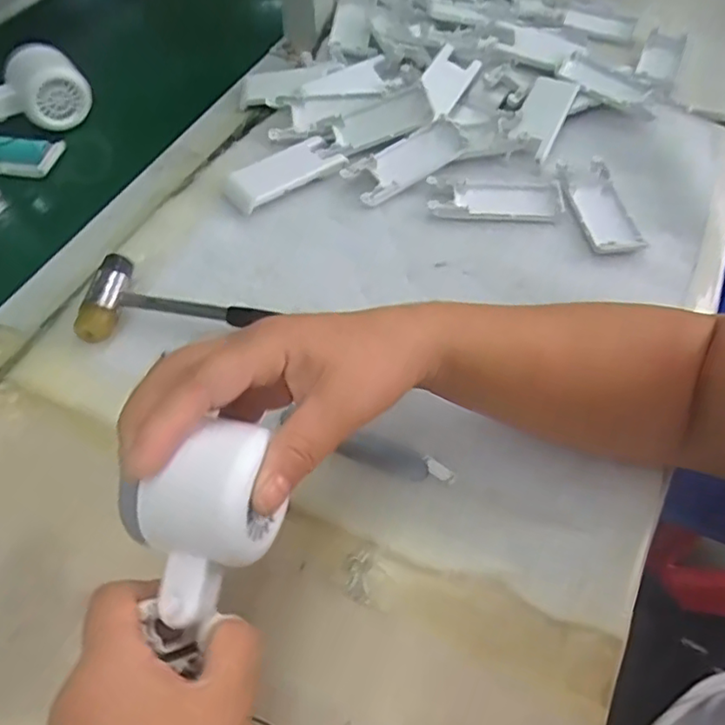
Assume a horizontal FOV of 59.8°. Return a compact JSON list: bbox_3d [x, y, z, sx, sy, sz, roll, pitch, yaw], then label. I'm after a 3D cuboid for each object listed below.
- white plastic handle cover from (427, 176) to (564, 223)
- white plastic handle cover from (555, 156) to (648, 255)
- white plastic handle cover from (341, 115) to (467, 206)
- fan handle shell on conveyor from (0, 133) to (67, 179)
[{"bbox_3d":[0.104,-0.132,0.499,0.102,0.013,0.048,3,55,0],"label":"white plastic handle cover"},{"bbox_3d":[0.182,-0.120,0.491,0.041,0.016,0.099,-6,56,-6],"label":"white plastic handle cover"},{"bbox_3d":[0.036,-0.165,0.511,0.099,0.017,0.041,-33,62,-8],"label":"white plastic handle cover"},{"bbox_3d":[-0.309,-0.180,0.532,0.096,0.020,0.042,5,55,1],"label":"fan handle shell on conveyor"}]

